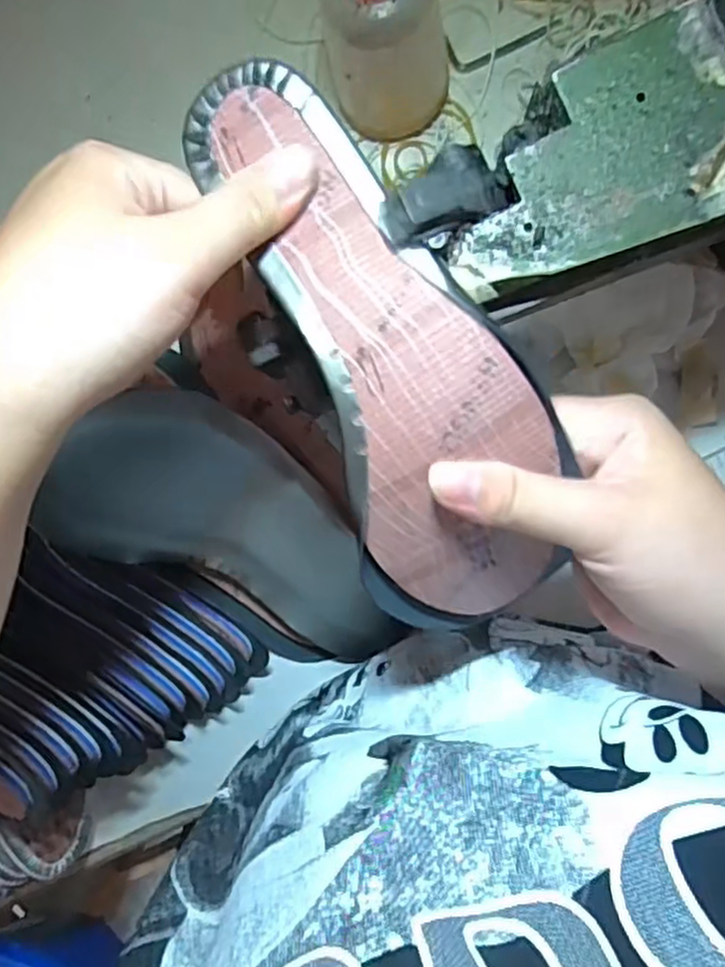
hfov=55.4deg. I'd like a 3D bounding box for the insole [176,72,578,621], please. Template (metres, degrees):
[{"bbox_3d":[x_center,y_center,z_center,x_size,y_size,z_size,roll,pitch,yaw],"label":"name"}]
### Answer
[{"bbox_3d":[0.014,-0.039,0.244,0.079,0.034,0.216,-23,105,6],"label":"insole"}]

